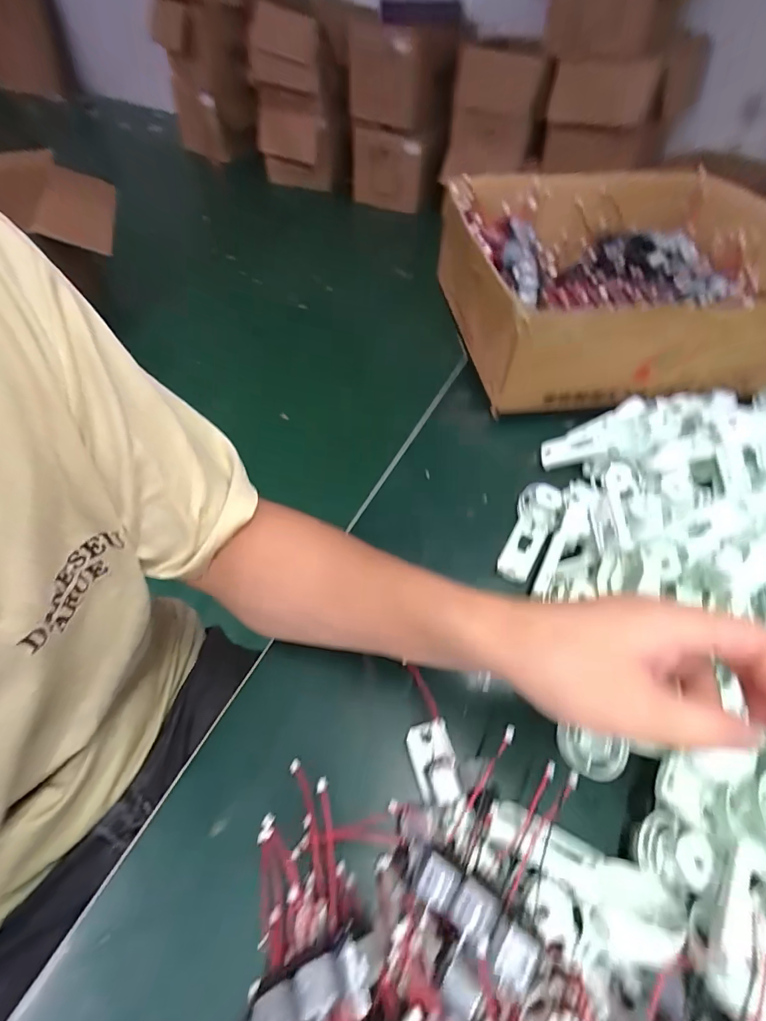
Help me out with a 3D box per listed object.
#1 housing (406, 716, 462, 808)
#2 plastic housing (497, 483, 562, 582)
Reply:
[{"bbox_3d":[0.032,0.156,0.275,0.025,0.014,0.044,-13,57,-11],"label":"housing"},{"bbox_3d":[0.124,0.018,0.373,0.033,0.029,0.084,23,57,13],"label":"plastic housing"}]

